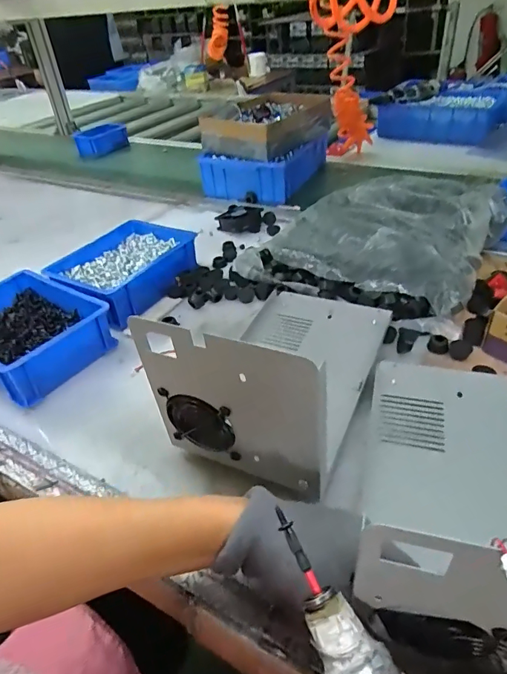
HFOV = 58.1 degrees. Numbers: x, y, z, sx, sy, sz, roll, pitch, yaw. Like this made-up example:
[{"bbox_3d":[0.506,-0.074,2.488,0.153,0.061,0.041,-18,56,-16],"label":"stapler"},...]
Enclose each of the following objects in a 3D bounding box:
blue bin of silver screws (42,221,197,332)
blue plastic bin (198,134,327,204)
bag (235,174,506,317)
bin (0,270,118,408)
[{"bbox_3d":[-0.196,-0.103,0.708,0.165,0.064,0.210,14,42,23],"label":"blue bin of silver screws"},{"bbox_3d":[0.031,-0.388,1.018,0.201,0.085,0.257,13,42,22],"label":"blue plastic bin"},{"bbox_3d":[0.195,-0.167,0.698,0.322,0.067,0.331,18,44,27],"label":"bag"},{"bbox_3d":[-0.292,-0.006,0.592,0.189,0.072,0.149,21,46,30],"label":"bin"}]

